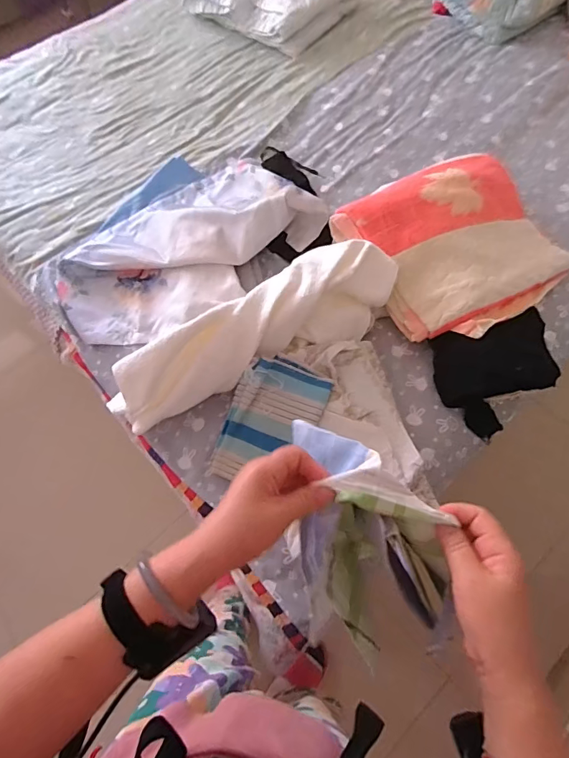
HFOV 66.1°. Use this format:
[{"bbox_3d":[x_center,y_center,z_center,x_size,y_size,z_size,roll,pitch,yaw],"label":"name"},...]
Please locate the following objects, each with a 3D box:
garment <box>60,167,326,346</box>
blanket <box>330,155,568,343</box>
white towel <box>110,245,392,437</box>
[{"bbox_3d":[-0.236,-0.315,1.016,0.583,0.143,0.377,-34,73,-12],"label":"garment"},{"bbox_3d":[0.396,-0.307,0.968,0.445,0.128,0.381,-34,73,-12],"label":"blanket"},{"bbox_3d":[-0.057,-0.090,0.879,0.602,0.150,0.159,-28,69,-10],"label":"white towel"}]

